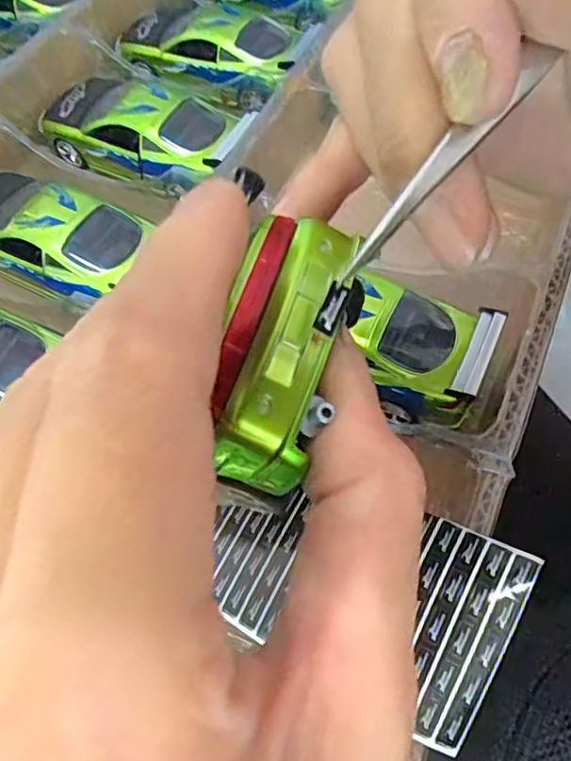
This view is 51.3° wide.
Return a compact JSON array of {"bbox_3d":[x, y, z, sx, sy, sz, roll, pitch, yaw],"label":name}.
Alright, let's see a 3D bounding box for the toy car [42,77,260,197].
[{"bbox_3d":[-0.075,-0.135,0.320,0.121,0.032,0.056,24,65,16],"label":"toy car"}]

